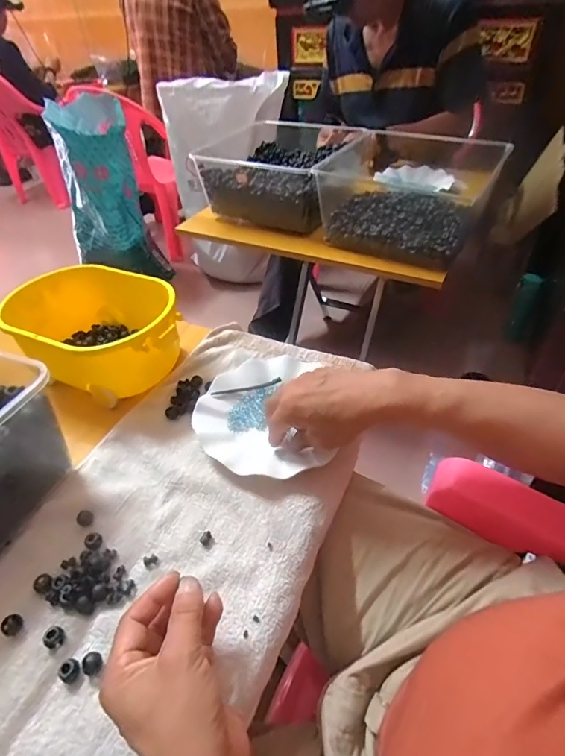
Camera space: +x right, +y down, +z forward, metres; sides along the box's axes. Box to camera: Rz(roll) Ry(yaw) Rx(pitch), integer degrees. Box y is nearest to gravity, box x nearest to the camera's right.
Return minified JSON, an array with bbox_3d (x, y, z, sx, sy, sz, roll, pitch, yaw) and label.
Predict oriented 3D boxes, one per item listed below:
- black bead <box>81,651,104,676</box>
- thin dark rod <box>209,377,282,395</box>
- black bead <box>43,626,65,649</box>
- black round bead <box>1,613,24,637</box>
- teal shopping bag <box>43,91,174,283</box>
[{"bbox_3d":[-0.154,0.228,0.341,0.014,0.012,0.016,17,47,22],"label":"black bead"},{"bbox_3d":[-0.046,0.012,0.543,0.089,0.005,0.010,-12,43,-7],"label":"thin dark rod"},{"bbox_3d":[-0.194,0.216,0.357,0.018,0.012,0.015,17,47,22],"label":"black bead"},{"bbox_3d":[-0.233,0.211,0.364,0.015,0.013,0.014,-3,43,2],"label":"black round bead"},{"bbox_3d":[-0.653,-0.669,1.556,0.288,0.553,0.335,-22,46,-18],"label":"teal shopping bag"}]

